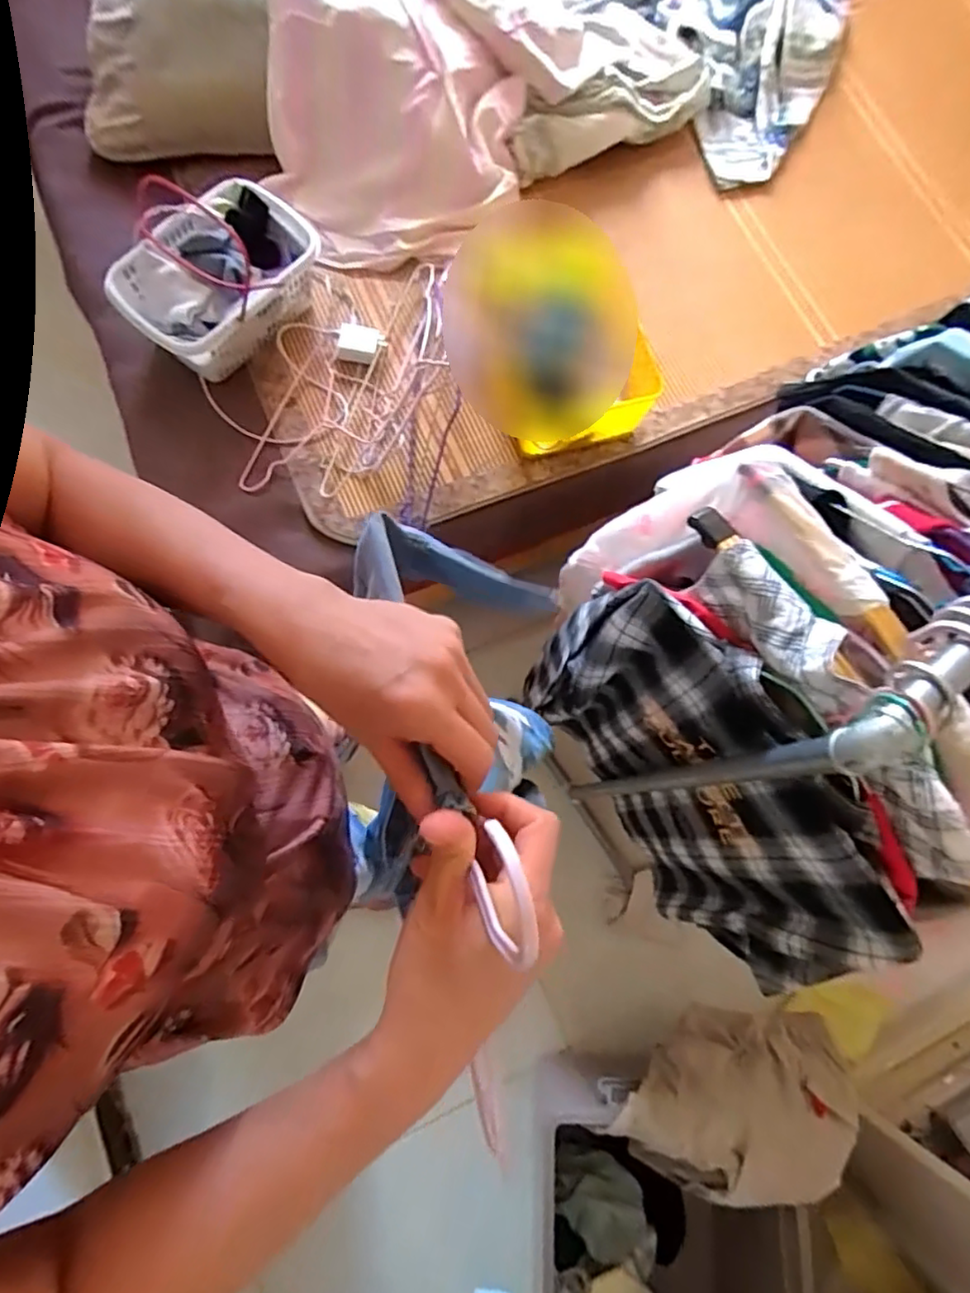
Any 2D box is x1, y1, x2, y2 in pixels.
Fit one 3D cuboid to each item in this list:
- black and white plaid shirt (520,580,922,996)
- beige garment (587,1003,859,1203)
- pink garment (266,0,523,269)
[{"bbox_3d":[0.213,0.155,0.742,0.067,0.539,0.432,-30,78,-9],"label":"black and white plaid shirt"},{"bbox_3d":[0.381,0.709,0.990,0.345,0.216,0.195,-21,77,-7],"label":"beige garment"},{"bbox_3d":[-0.146,-0.864,0.999,0.397,0.233,0.415,1,75,-2],"label":"pink garment"}]

